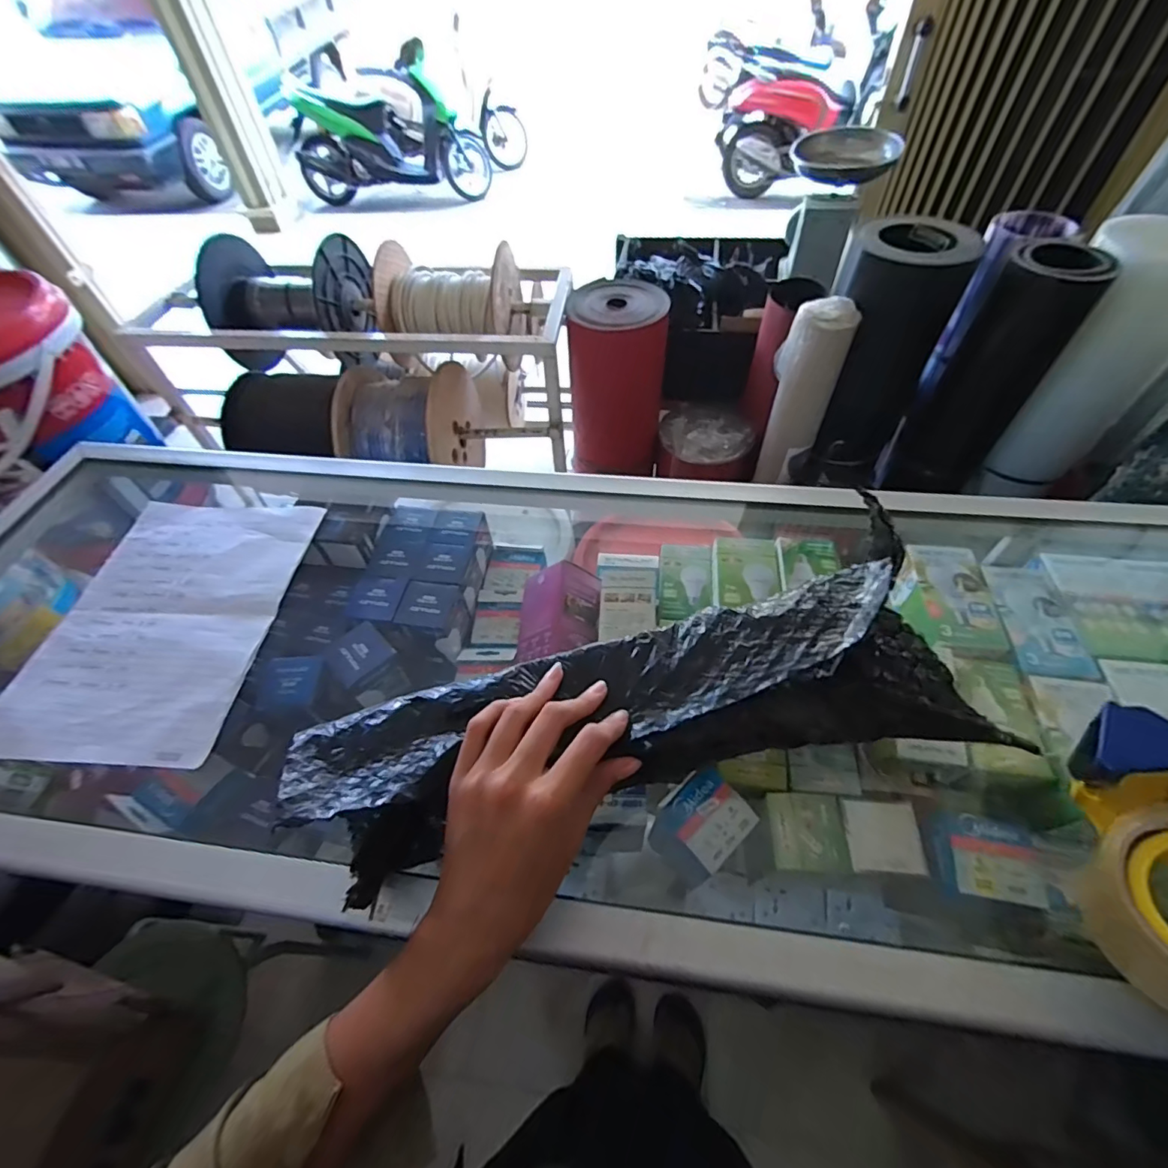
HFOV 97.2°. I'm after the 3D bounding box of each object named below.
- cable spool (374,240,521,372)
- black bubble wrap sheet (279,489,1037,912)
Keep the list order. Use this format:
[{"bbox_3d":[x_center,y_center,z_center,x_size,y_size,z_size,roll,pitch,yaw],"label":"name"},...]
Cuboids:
[{"bbox_3d":[-0.309,-0.663,1.219,0.298,0.211,0.203,4,54,6],"label":"cable spool"},{"bbox_3d":[0.046,0.072,0.312,0.402,0.069,0.121,-11,54,-7],"label":"black bubble wrap sheet"}]

